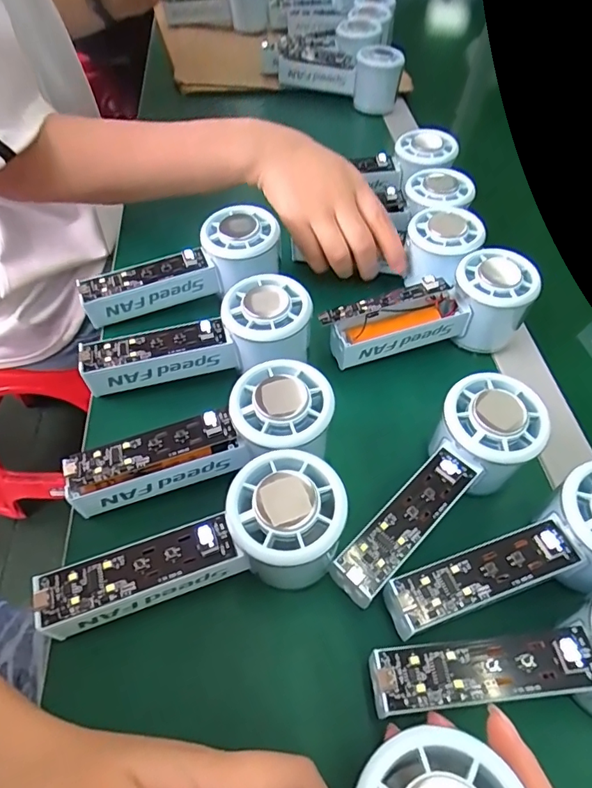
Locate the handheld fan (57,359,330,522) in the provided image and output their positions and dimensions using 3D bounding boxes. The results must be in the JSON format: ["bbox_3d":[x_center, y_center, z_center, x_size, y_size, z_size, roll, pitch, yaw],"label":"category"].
[{"bbox_3d":[-0.050,0.030,0.275,0.148,0.033,0.056,-22,58,-3],"label":"handheld fan"}]

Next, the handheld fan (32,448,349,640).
[{"bbox_3d":[-0.046,0.083,0.247,0.150,0.052,0.062,-21,58,-5],"label":"handheld fan"}]

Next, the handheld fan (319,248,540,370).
[{"bbox_3d":[0.096,-0.061,0.361,0.152,0.055,0.055,-11,56,-13],"label":"handheld fan"}]

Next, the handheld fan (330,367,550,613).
[{"bbox_3d":[0.080,0.054,0.284,0.155,0.052,0.056,-42,67,-15],"label":"handheld fan"}]

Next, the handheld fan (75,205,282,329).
[{"bbox_3d":[-0.084,-0.093,0.370,0.151,0.040,0.054,-23,58,-3],"label":"handheld fan"}]

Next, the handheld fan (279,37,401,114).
[{"bbox_3d":[0.051,-0.407,0.618,0.159,0.057,0.055,27,56,14],"label":"handheld fan"}]

